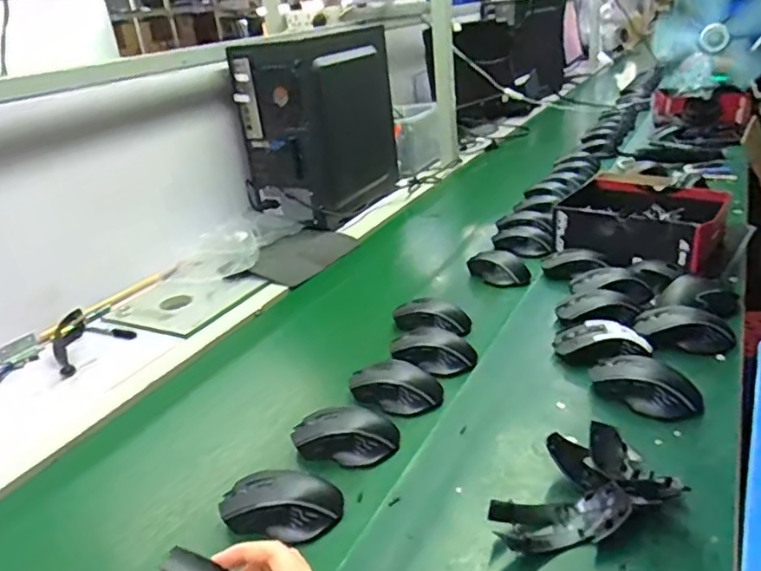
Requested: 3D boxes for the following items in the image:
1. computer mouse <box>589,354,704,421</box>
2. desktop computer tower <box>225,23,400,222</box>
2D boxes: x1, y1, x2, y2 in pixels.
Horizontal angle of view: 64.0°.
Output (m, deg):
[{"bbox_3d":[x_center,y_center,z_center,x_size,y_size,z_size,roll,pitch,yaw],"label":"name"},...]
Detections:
[{"bbox_3d":[0.300,0.111,0.698,0.060,0.041,0.118,-27,32,-37],"label":"computer mouse"},{"bbox_3d":[-0.121,-0.363,1.393,0.194,0.380,0.380,7,28,26],"label":"desktop computer tower"}]

